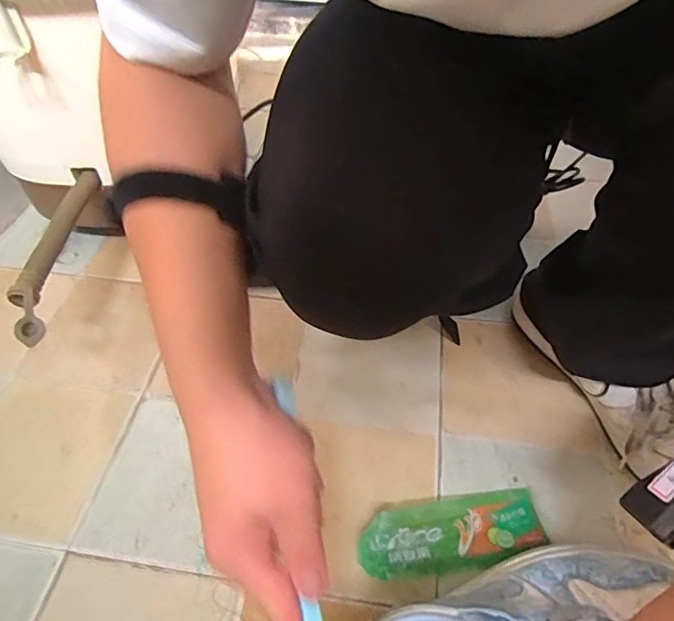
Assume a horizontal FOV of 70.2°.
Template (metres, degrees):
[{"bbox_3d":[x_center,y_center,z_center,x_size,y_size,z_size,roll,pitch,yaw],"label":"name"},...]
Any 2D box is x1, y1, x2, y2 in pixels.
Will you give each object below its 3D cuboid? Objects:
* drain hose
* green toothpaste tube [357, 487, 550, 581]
[{"bbox_3d":[-0.280,-0.064,0.472,0.032,0.023,0.225,-4,49,-3],"label":"drain hose"},{"bbox_3d":[0.093,0.176,0.387,0.152,0.034,0.055,-10,51,-5],"label":"green toothpaste tube"}]

